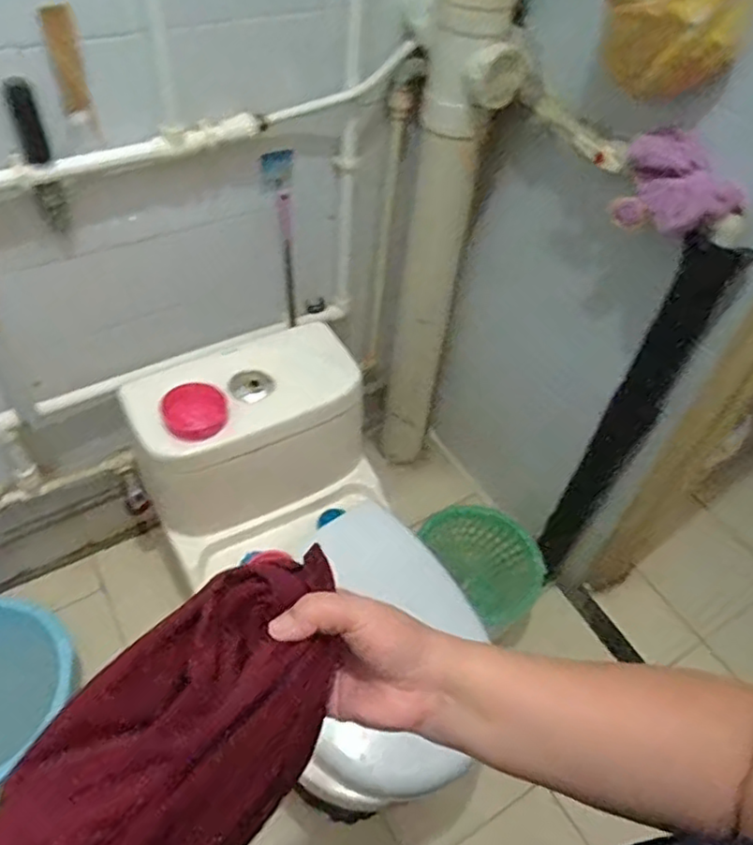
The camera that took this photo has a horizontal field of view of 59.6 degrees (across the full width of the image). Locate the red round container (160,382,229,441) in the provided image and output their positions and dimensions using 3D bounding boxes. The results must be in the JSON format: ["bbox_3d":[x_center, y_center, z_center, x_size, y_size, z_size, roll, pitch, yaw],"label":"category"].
[{"bbox_3d":[-0.264,-0.018,0.958,0.088,0.021,0.092,3,49,-4],"label":"red round container"}]

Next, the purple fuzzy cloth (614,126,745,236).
[{"bbox_3d":[0.393,-0.307,0.865,0.165,0.136,0.037,38,56,24],"label":"purple fuzzy cloth"}]

